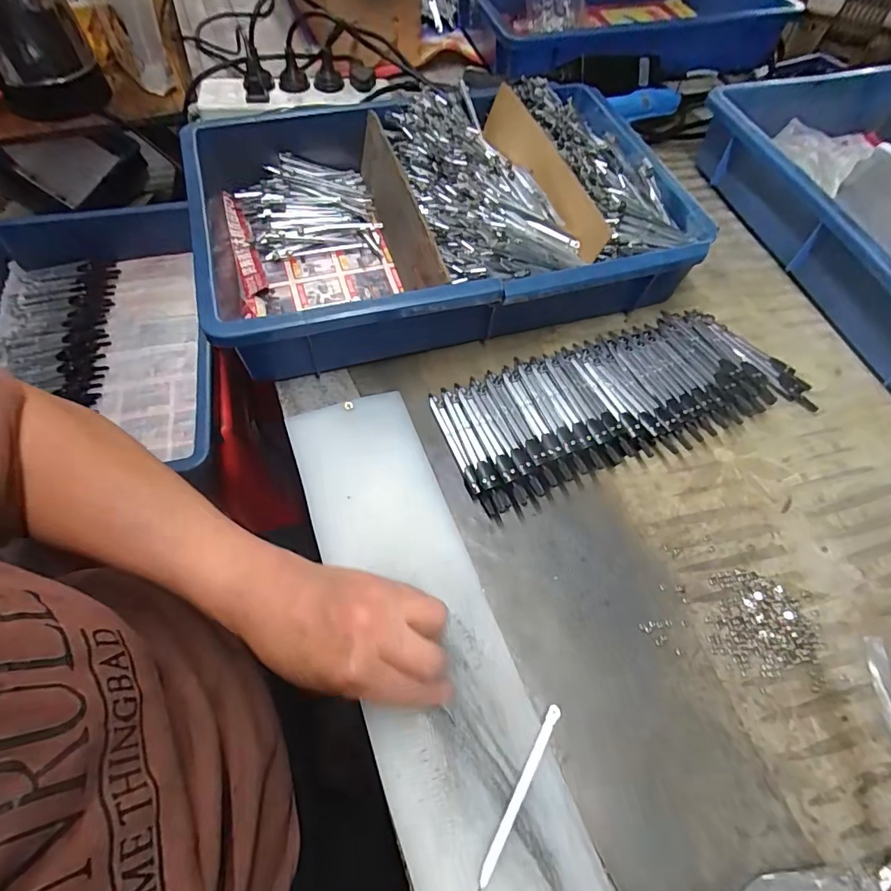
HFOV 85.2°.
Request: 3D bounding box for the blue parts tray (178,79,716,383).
[{"bbox_3d":[-0.004,-0.222,0.457,0.424,0.089,0.284,-14,62,-11],"label":"blue parts tray"}]

